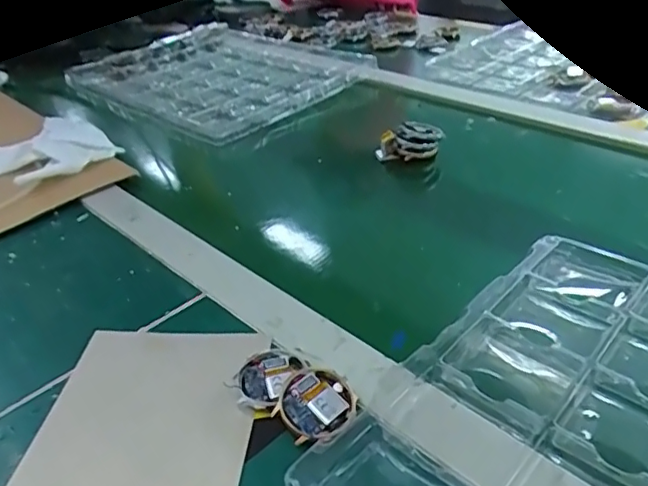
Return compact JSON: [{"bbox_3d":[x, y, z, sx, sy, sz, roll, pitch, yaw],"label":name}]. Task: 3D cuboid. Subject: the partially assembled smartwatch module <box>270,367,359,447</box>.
[{"bbox_3d":[-0.004,0.093,0.332,0.043,0.010,0.050,10,36,22],"label":"partially assembled smartwatch module"}]

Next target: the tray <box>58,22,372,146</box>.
[{"bbox_3d":[-0.179,-0.283,0.922,0.326,0.027,0.483,-29,40,-32],"label":"tray"}]

